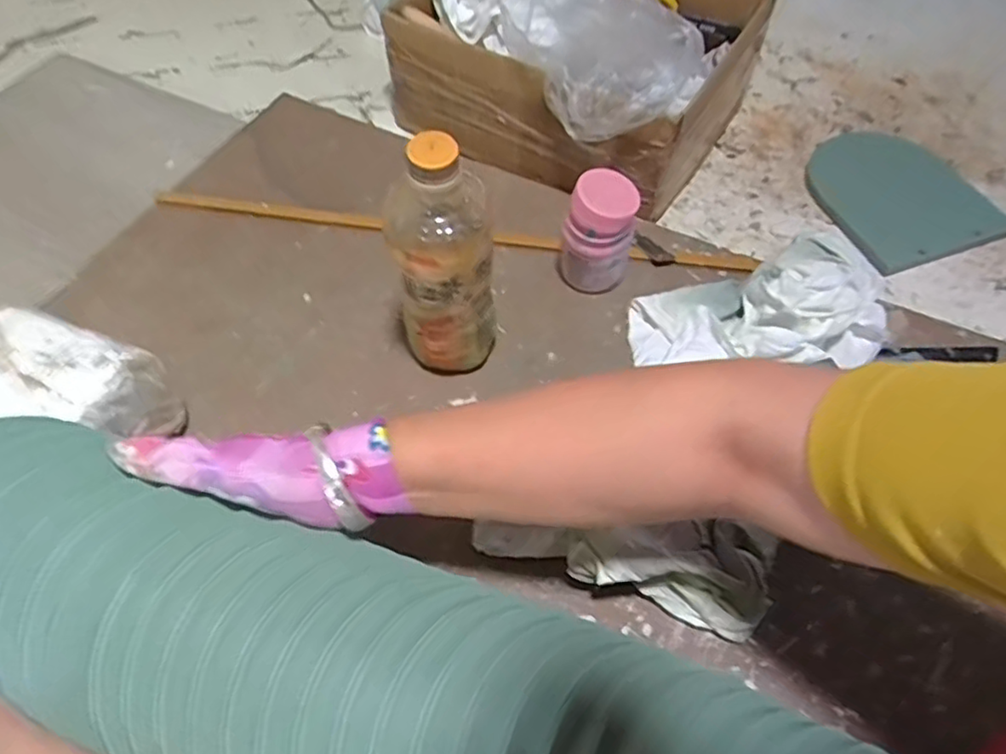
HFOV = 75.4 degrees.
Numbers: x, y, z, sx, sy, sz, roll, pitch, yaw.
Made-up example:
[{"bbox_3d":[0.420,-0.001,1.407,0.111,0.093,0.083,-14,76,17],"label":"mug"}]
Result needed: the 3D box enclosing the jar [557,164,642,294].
[{"bbox_3d":[0.076,-0.111,0.527,0.059,0.106,0.045,7,58,5],"label":"jar"}]

